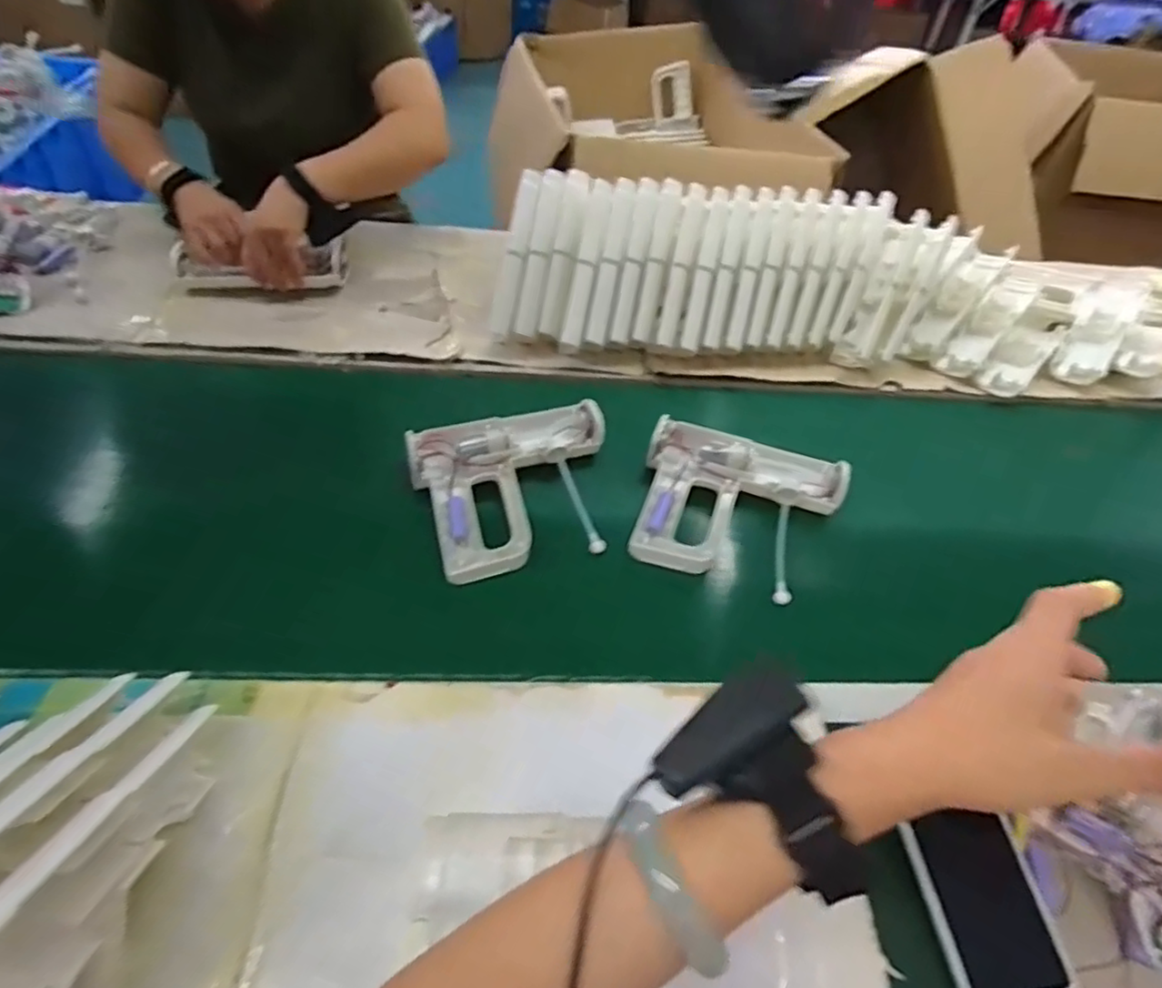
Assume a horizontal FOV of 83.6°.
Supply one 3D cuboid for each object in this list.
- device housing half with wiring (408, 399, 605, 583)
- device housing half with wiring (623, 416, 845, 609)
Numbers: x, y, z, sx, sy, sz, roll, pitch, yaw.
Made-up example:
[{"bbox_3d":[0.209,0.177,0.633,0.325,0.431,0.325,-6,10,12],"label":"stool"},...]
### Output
[{"bbox_3d":[-0.065,-0.013,0.686,0.211,0.037,0.194,-8,52,-13],"label":"device housing half with wiring"},{"bbox_3d":[0.163,0.008,0.697,0.211,0.036,0.205,24,52,13],"label":"device housing half with wiring"}]

